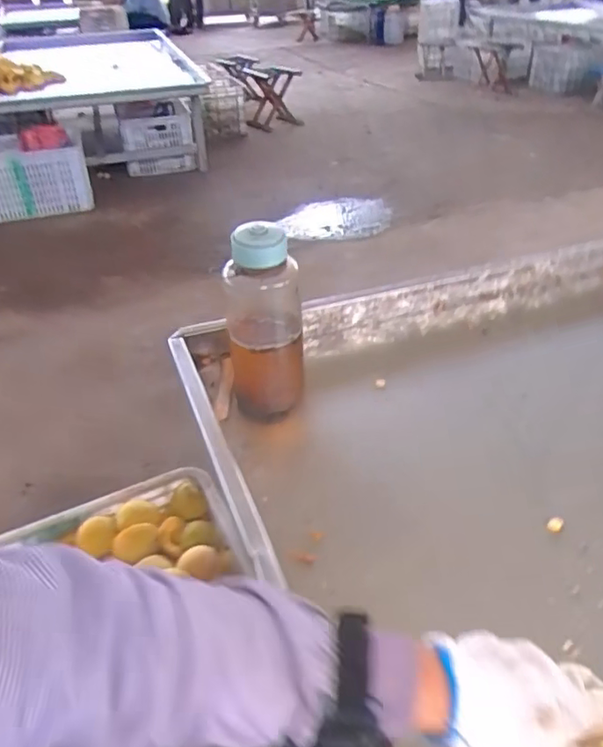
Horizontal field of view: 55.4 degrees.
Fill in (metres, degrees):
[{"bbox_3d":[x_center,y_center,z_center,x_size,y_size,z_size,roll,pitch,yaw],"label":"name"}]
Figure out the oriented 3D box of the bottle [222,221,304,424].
[{"bbox_3d":[-0.048,-0.064,0.719,0.091,0.248,0.100,-7,36,-4],"label":"bottle"}]

